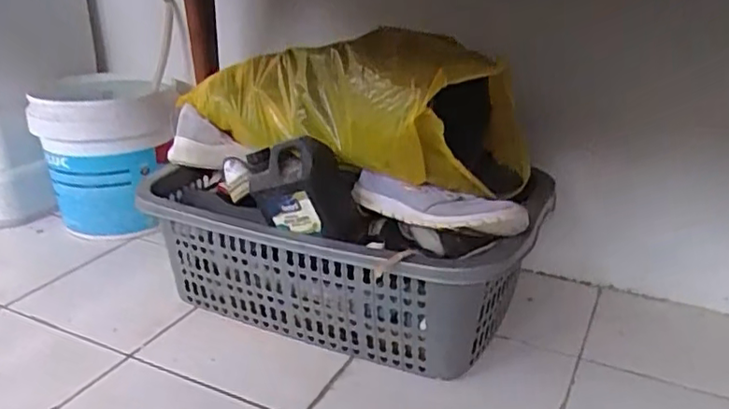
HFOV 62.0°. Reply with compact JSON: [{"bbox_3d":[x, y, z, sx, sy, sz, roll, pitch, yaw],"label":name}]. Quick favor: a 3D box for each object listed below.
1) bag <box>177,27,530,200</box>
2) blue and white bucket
[{"bbox_3d":[-0.045,-0.150,0.899,0.200,0.181,0.511,-23,31,-40],"label":"bag"},{"bbox_3d":[-0.521,-0.102,1.294,0.264,0.297,0.221,5,24,16],"label":"blue and white bucket"}]

